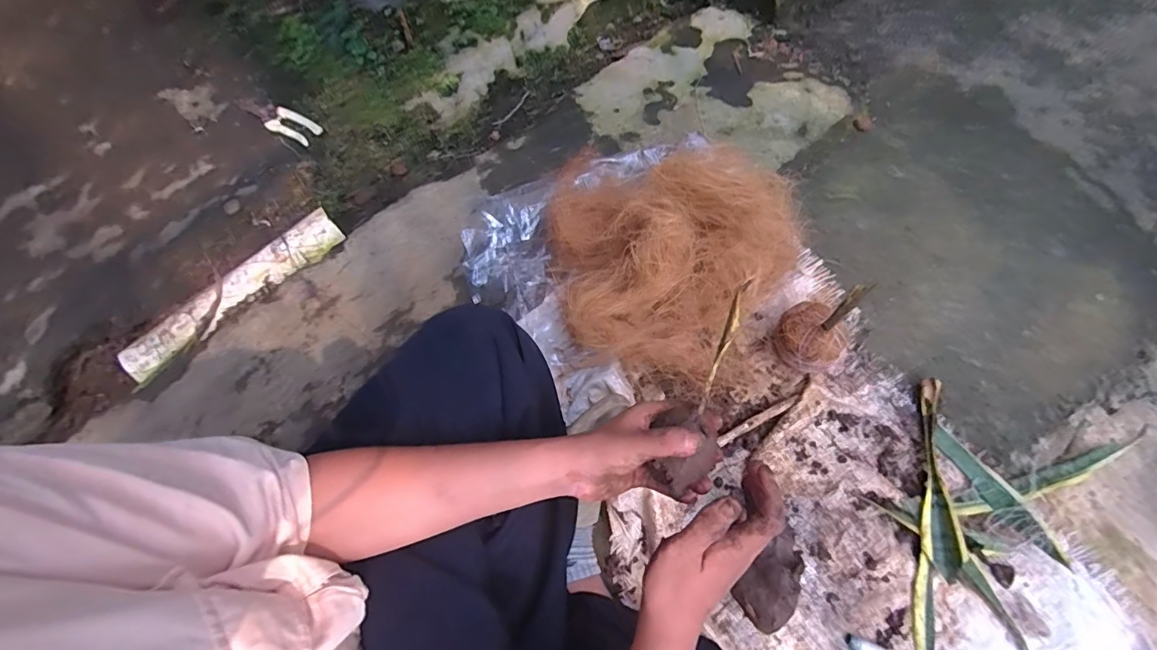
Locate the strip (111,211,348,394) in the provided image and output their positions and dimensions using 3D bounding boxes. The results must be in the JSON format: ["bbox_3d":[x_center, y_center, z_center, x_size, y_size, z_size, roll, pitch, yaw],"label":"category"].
[{"bbox_3d":[-0.551,-0.048,0.804,0.374,0.015,0.076,-42,74,-13],"label":"strip"}]

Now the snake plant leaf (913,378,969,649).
[{"bbox_3d":[0.450,0.241,0.629,0.043,0.028,0.350,13,70,6],"label":"snake plant leaf"}]

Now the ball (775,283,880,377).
[{"bbox_3d":[0.302,0.009,0.638,0.075,0.183,0.090,-33,74,-10],"label":"ball"}]

